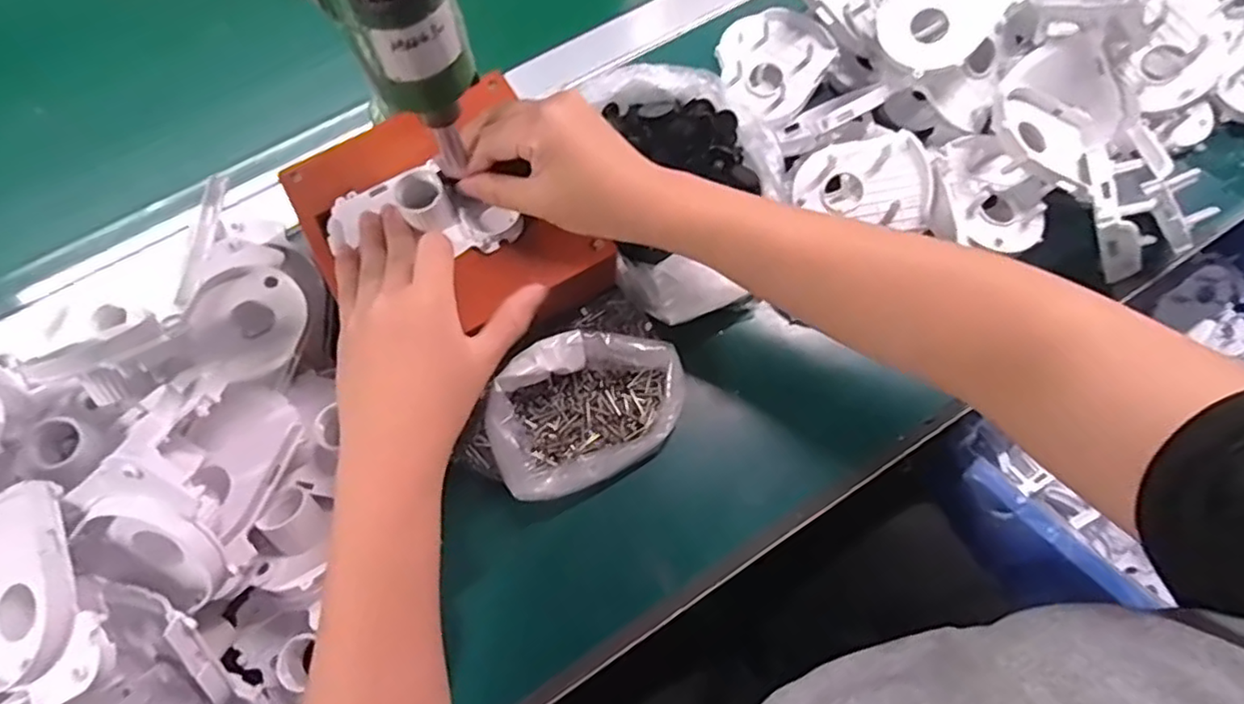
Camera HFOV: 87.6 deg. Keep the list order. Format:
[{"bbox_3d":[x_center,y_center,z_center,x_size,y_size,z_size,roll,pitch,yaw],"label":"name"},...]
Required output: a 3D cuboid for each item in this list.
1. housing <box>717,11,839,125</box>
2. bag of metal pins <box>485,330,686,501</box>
[{"bbox_3d":[0.104,-0.213,0.477,0.081,0.032,0.074,35,74,9],"label":"housing"},{"bbox_3d":[-0.020,0.031,0.386,0.119,0.033,0.083,-25,74,-9],"label":"bag of metal pins"}]

